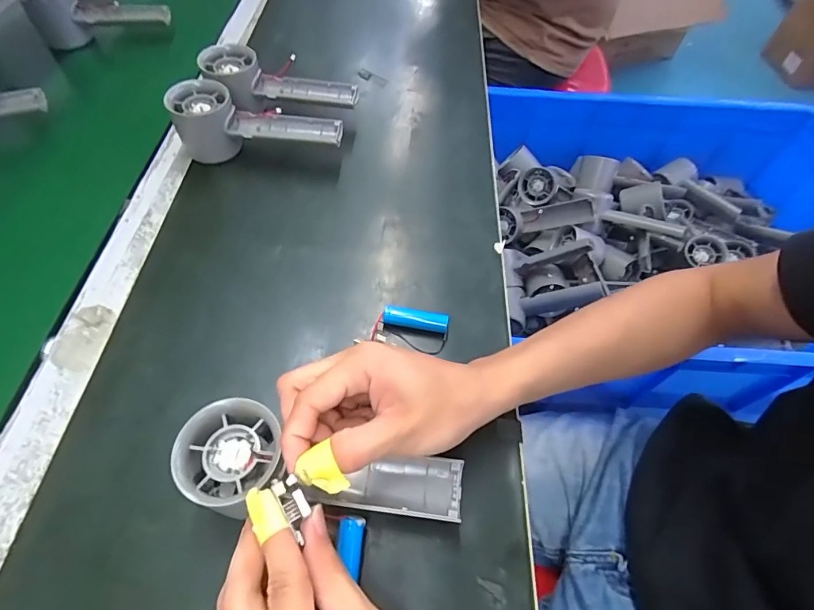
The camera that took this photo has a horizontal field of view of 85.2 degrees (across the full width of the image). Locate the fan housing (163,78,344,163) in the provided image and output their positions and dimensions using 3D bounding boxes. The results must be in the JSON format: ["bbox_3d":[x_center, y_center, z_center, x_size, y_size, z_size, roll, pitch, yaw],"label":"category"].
[{"bbox_3d":[-0.143,-0.176,0.435,0.158,0.060,0.053,0,57,-4],"label":"fan housing"}]

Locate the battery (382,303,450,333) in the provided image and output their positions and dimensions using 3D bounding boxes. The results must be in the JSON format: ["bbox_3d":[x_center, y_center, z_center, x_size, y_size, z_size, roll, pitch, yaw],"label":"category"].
[{"bbox_3d":[0.007,0.013,0.347,0.050,0.016,0.014,9,57,3],"label":"battery"}]

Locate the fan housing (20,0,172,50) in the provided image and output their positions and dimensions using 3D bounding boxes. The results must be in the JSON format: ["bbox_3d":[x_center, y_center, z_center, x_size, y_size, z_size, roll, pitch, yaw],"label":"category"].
[{"bbox_3d":[-0.376,-0.362,0.550,0.153,0.049,0.055,-9,58,-9],"label":"fan housing"}]

